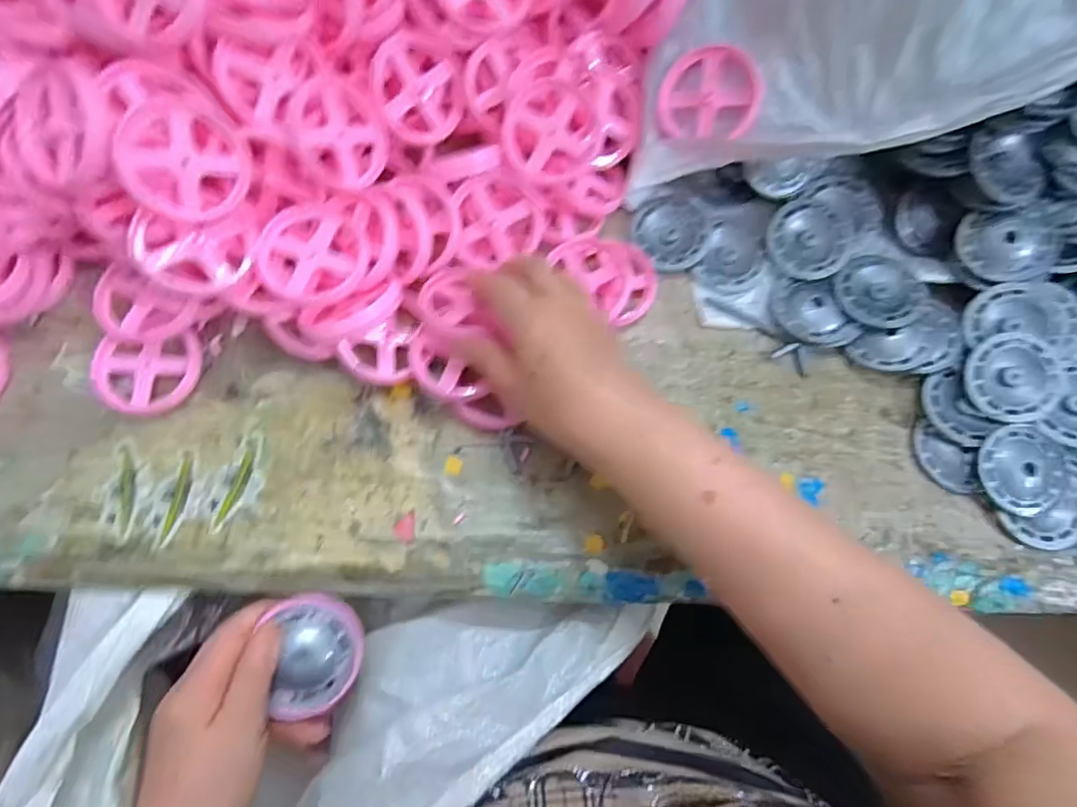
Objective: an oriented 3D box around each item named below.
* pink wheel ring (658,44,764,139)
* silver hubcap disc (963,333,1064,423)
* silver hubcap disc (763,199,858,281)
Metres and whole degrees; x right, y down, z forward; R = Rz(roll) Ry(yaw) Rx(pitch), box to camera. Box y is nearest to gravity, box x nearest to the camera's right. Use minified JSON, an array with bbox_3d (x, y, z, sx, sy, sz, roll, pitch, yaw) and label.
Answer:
[{"bbox_3d":[0.113,-0.205,0.384,0.066,0.008,0.058,9,95,20],"label":"pink wheel ring"},{"bbox_3d":[0.305,-0.016,0.372,0.054,0.007,0.055,0,91,3],"label":"silver hubcap disc"},{"bbox_3d":[0.193,-0.119,0.408,0.058,0.009,0.056,1,72,-2],"label":"silver hubcap disc"}]

